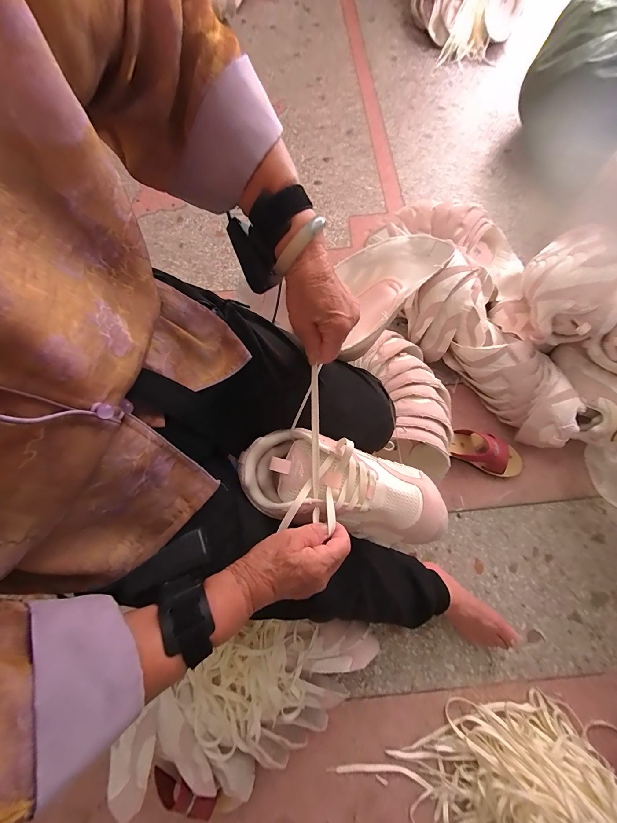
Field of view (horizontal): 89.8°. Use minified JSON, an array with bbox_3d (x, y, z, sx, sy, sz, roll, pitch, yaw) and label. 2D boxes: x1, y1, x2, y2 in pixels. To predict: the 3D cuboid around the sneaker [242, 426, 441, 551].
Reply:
[{"bbox_3d":[0.039,0.093,0.379,0.242,0.080,0.104,17,74,3],"label":"sneaker"}]

